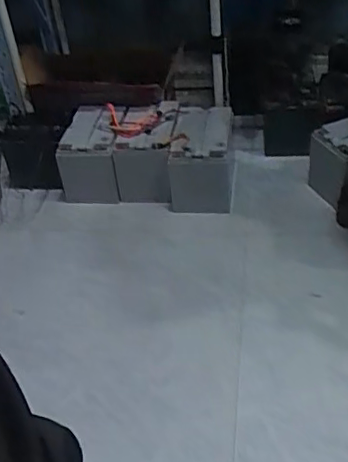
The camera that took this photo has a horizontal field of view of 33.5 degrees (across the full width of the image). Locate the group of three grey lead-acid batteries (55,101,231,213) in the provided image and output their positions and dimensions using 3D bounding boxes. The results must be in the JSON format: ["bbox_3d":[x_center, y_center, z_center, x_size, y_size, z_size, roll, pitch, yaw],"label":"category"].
[{"bbox_3d":[-0.065,-0.209,1.562,0.467,0.181,0.236,4,40,13],"label":"group of three grey lead-acid batteries"}]

